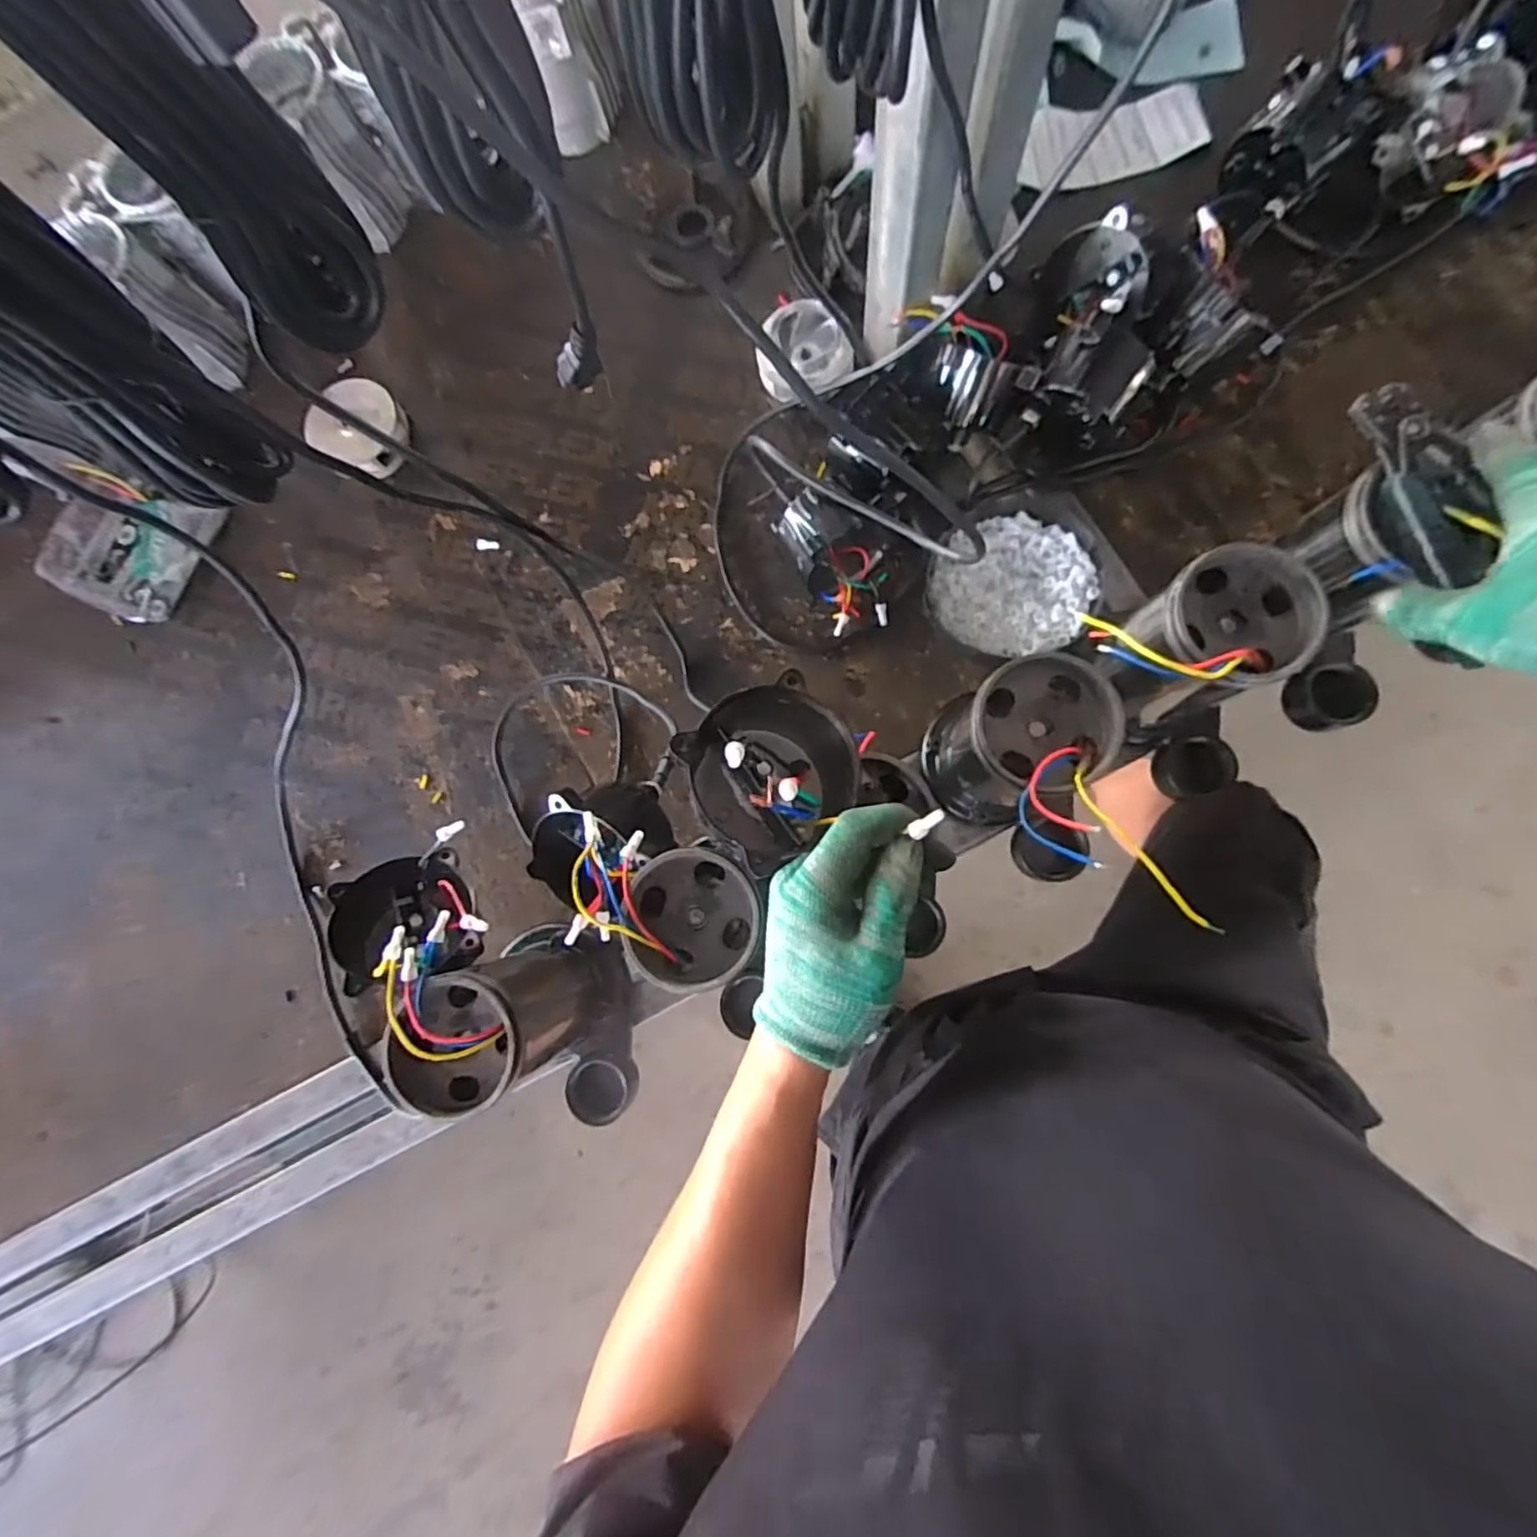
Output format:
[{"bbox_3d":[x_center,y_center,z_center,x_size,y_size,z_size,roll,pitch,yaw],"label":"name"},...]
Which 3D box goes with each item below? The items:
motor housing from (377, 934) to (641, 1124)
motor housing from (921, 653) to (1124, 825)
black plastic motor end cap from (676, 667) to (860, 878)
[{"bbox_3d":[-0.181,0.204,0.513,0.116,0.190,0.154,4,83,6],"label":"motor housing"},{"bbox_3d":[0.177,-0.019,0.502,0.102,0.160,0.104,-1,82,5],"label":"motor housing"},{"bbox_3d":[0.000,0.000,0.399,0.097,0.057,0.098,-1,82,5],"label":"black plastic motor end cap"}]

